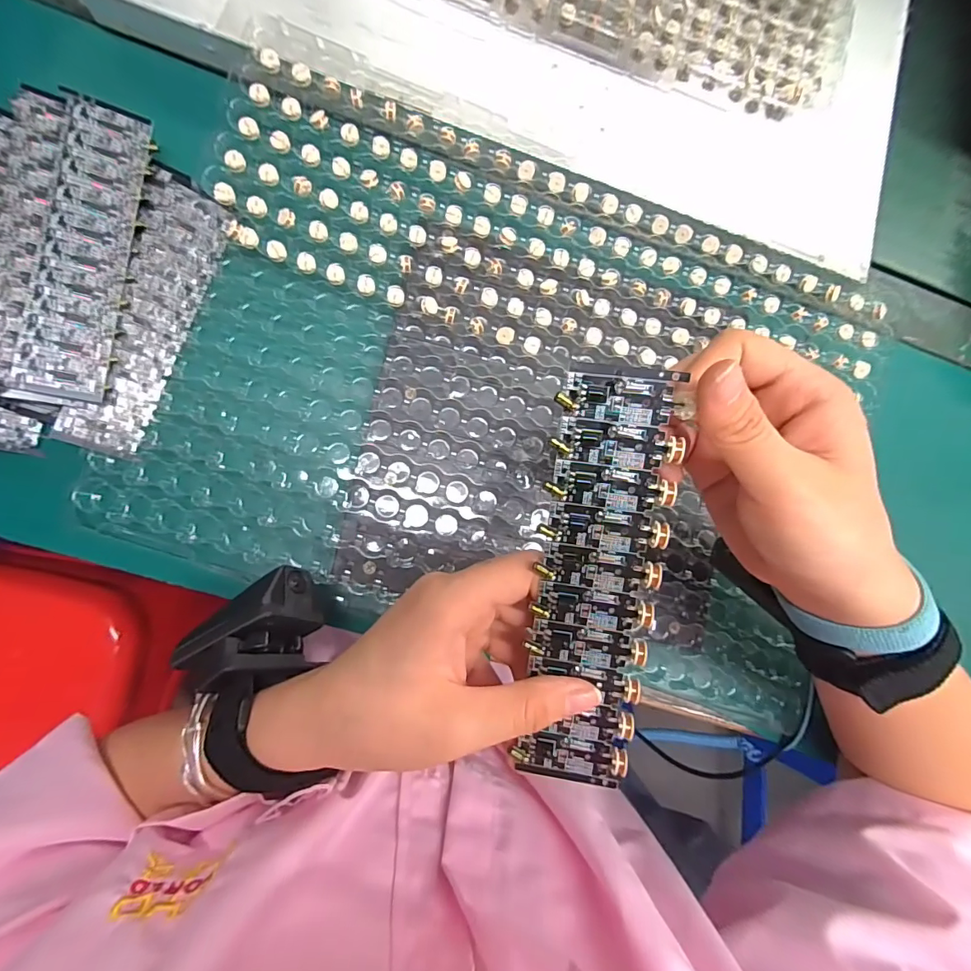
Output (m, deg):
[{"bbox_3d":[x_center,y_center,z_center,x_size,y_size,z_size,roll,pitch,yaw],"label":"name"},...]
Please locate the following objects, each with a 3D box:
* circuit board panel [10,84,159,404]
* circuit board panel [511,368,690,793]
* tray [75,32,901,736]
[{"bbox_3d":[-0.216,-0.129,0.250,0.039,0.004,0.164,7,84,-26],"label":"circuit board panel"},{"bbox_3d":[0.042,0.040,0.175,0.044,0.004,0.162,7,100,5],"label":"circuit board panel"},{"bbox_3d":[0.031,-0.058,0.280,0.412,0.014,0.303,17,84,-6],"label":"tray"}]

